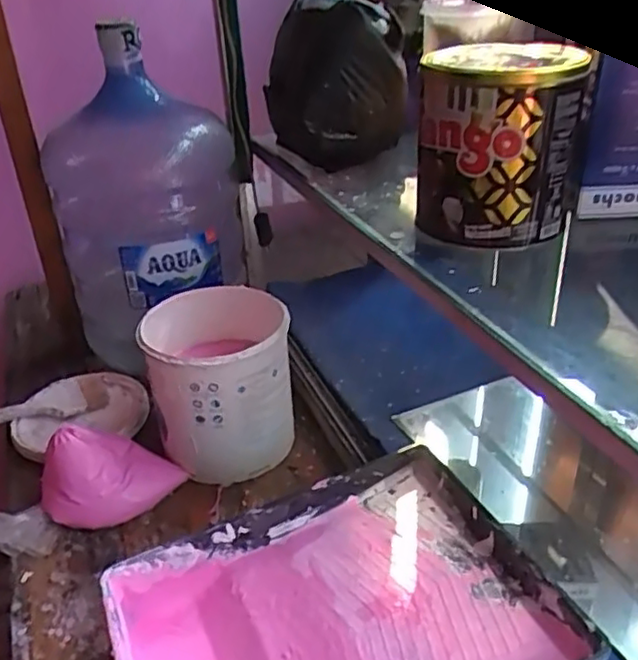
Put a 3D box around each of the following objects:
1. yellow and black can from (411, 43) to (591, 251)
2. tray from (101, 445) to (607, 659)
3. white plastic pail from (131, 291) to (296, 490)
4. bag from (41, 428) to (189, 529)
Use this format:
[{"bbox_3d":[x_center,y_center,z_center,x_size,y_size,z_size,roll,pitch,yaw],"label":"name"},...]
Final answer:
[{"bbox_3d":[0.162,-0.171,0.604,0.140,0.169,0.131,2,30,9],"label":"yellow and black can"},{"bbox_3d":[0.013,0.270,0.577,0.348,0.088,0.275,-15,32,-19],"label":"tray"},{"bbox_3d":[-0.124,0.069,0.835,0.176,0.187,0.159,-2,30,2],"label":"white plastic pail"},{"bbox_3d":[-0.248,0.158,0.779,0.152,0.072,0.099,-16,32,-21],"label":"bag"}]

